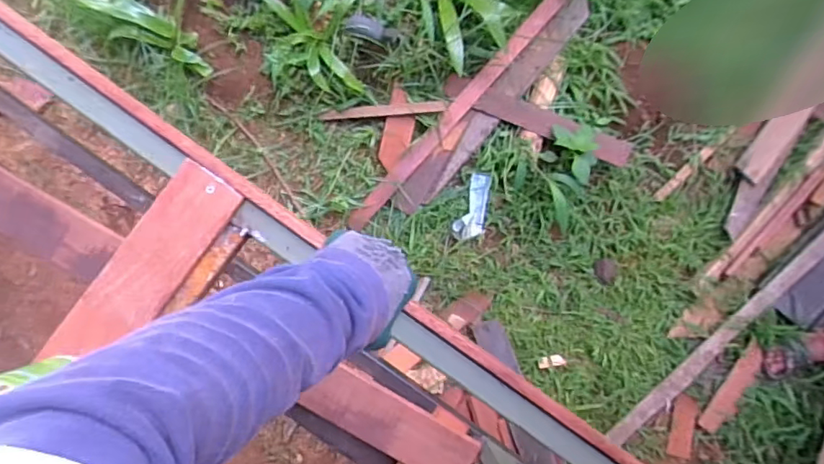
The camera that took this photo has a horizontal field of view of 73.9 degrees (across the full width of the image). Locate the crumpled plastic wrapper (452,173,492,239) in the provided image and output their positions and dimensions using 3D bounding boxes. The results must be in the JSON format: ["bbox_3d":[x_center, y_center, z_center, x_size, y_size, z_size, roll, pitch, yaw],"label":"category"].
[{"bbox_3d":[0.196,-0.080,1.722,0.096,0.029,0.206,13,90,-3],"label":"crumpled plastic wrapper"}]

